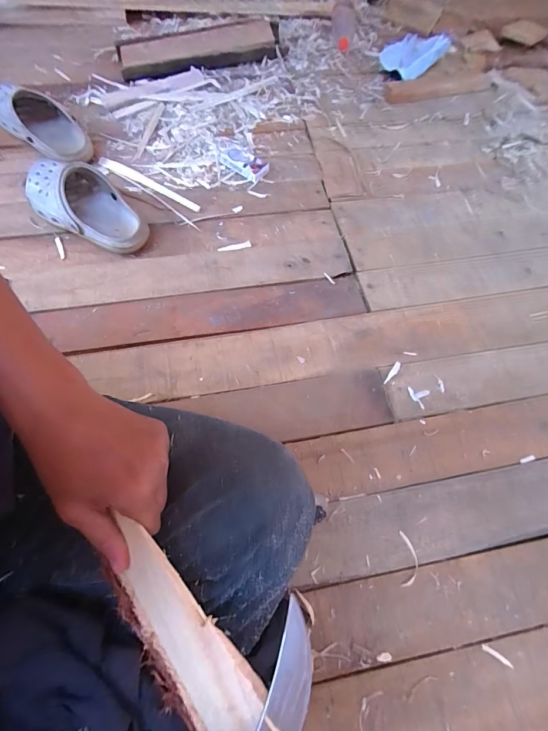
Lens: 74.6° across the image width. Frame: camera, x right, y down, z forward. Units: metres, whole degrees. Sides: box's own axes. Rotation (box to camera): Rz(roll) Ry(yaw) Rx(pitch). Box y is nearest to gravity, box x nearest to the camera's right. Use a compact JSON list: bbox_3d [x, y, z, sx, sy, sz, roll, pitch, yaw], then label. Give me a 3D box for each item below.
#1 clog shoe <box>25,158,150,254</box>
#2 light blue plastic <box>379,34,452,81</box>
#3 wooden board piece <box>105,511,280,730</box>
[{"bbox_3d":[-0.343,-0.295,0.660,0.272,0.080,0.116,30,67,12],"label":"clog shoe"},{"bbox_3d":[0.384,-0.851,0.972,0.119,0.049,0.255,38,69,15],"label":"light blue plastic"},{"bbox_3d":[-0.028,0.227,0.225,0.267,0.087,0.010,47,28,17],"label":"wooden board piece"}]

